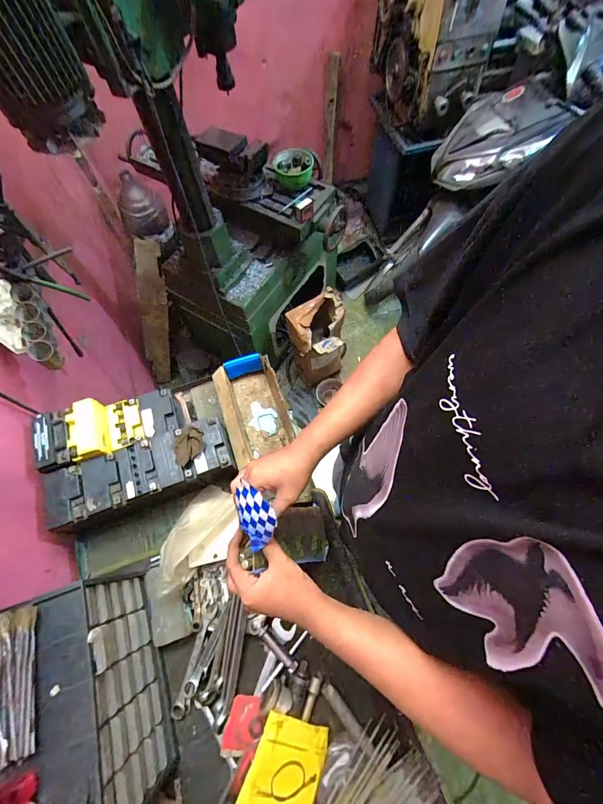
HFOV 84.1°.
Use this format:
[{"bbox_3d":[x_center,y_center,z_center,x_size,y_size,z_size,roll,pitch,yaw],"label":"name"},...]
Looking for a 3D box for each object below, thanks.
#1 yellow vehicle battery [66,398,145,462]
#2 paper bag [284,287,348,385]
[{"bbox_3d":[-0.402,0.050,0.689,0.125,0.061,0.118,-17,66,-5],"label":"yellow vehicle battery"},{"bbox_3d":[0.080,-0.236,1.484,0.244,0.450,0.205,-19,66,-6],"label":"paper bag"}]

